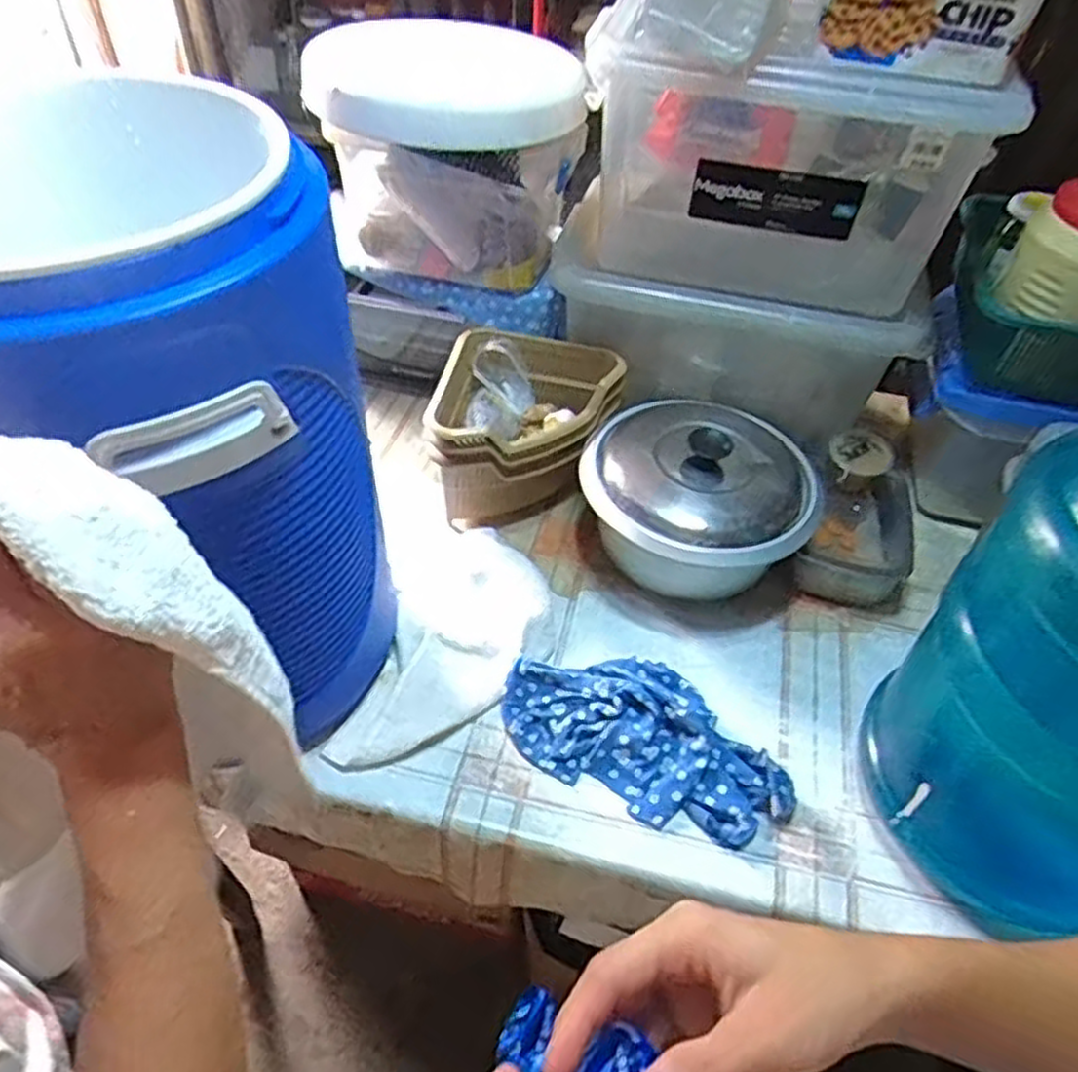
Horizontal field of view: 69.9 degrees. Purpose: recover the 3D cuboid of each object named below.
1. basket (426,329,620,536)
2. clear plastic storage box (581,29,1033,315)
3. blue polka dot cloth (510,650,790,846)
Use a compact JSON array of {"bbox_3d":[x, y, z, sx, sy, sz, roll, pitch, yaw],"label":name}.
[{"bbox_3d":[-0.012,-0.117,0.922,0.206,0.169,0.180,4,46,0],"label":"basket"},{"bbox_3d":[0.255,-0.377,0.803,0.362,0.238,0.241,15,47,11],"label":"clear plastic storage box"},{"bbox_3d":[0.099,0.189,0.737,0.282,0.043,0.136,23,49,17],"label":"blue polka dot cloth"}]

